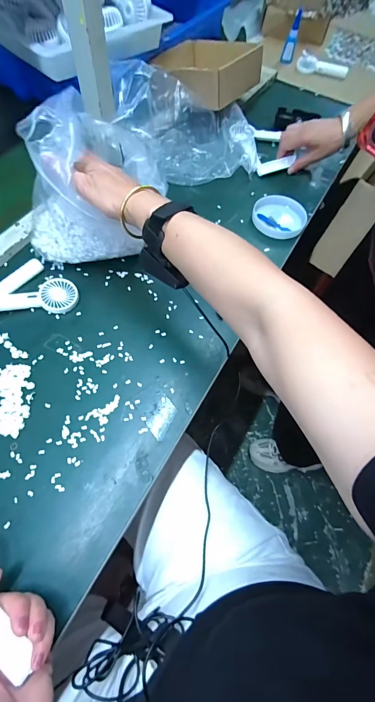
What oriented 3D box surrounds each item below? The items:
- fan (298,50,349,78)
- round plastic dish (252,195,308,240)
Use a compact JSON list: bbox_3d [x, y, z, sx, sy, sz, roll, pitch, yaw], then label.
[{"bbox_3d":[0.380,-0.803,0.877,0.142,0.038,0.032,26,64,8],"label":"fan"},{"bbox_3d":[0.172,-0.253,0.586,0.101,0.025,0.078,24,64,9],"label":"round plastic dish"}]

